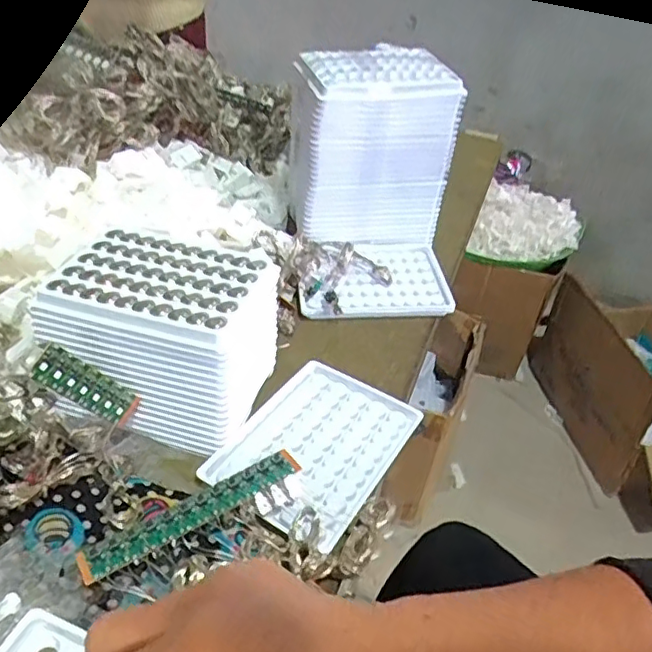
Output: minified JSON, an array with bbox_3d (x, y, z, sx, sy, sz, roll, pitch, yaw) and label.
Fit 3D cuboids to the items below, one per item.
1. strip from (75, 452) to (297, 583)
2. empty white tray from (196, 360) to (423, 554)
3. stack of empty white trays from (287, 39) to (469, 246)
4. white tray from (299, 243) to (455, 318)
[{"bbox_3d":[-0.072,0.106,0.335,0.124,0.017,0.019,-20,46,-28],"label":"strip"},{"bbox_3d":[-0.007,0.075,0.390,0.096,0.009,0.126,25,44,21],"label":"empty white tray"},{"bbox_3d":[0.042,-0.160,0.557,0.135,0.154,0.095,-3,41,-10],"label":"stack of empty white trays"},{"bbox_3d":[0.042,-0.043,0.533,0.127,0.017,0.099,0,40,-6],"label":"white tray"}]

